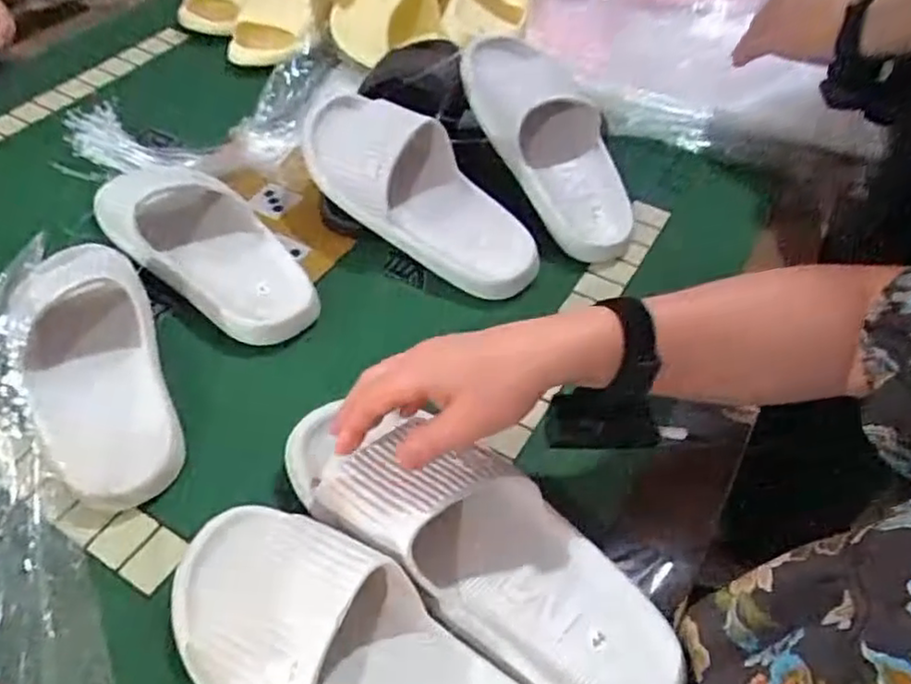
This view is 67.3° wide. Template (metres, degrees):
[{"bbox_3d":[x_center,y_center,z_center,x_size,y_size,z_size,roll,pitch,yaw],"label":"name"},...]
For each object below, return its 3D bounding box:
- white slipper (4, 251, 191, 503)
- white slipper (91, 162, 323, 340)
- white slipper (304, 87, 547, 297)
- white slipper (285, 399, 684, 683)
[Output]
[{"bbox_3d":[-0.274,0.014,0.523,0.099,0.068,0.242,-23,53,-21],"label":"white slipper"},{"bbox_3d":[-0.220,-0.092,0.618,0.253,0.064,0.113,37,56,13],"label":"white slipper"},{"bbox_3d":[-0.041,-0.147,0.632,0.281,0.079,0.091,42,58,13],"label":"white slipper"},{"bbox_3d":[0.011,0.126,0.434,0.276,0.063,0.098,32,54,13],"label":"white slipper"}]

